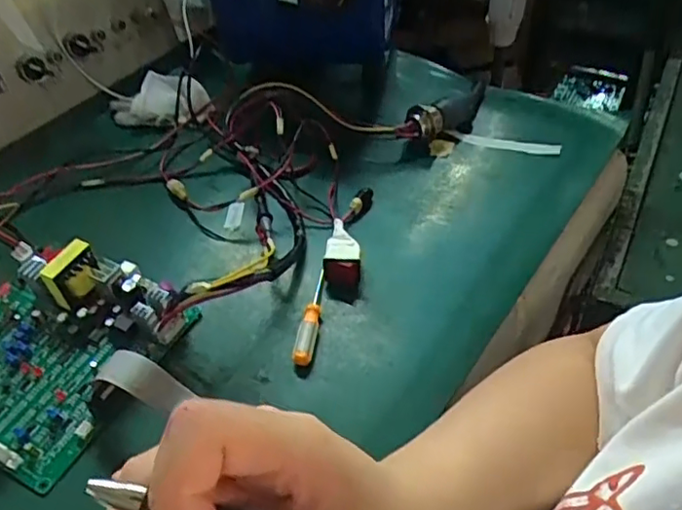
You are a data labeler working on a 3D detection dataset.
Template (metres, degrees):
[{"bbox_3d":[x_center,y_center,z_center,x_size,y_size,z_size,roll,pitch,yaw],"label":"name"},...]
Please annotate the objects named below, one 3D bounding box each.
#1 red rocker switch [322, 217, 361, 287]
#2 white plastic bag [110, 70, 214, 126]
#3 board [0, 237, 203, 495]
[{"bbox_3d":[0.003,-0.005,0.533,0.031,0.021,0.065,1,46,6],"label":"red rocker switch"},{"bbox_3d":[-0.212,-0.180,0.705,0.114,0.037,0.060,-14,47,-7],"label":"white plastic bag"},{"bbox_3d":[-0.241,0.061,0.481,0.186,0.048,0.178,21,51,24],"label":"board"}]

